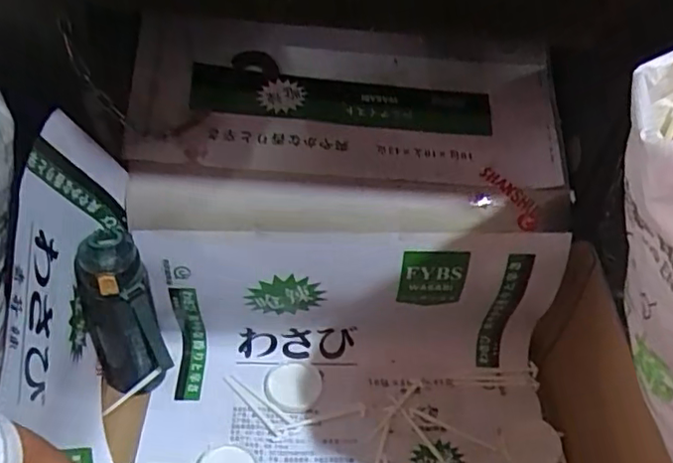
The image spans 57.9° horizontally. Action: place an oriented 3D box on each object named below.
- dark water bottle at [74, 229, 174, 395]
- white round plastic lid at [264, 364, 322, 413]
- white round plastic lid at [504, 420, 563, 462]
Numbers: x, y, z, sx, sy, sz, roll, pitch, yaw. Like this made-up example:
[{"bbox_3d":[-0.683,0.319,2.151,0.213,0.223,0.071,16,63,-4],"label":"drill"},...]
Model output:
[{"bbox_3d":[-0.270,0.114,0.777,0.079,0.243,0.093,-22,51,-27],"label":"dark water bottle"},{"bbox_3d":[-0.062,0.224,0.876,0.079,0.011,0.069,1,44,-7],"label":"white round plastic lid"},{"bbox_3d":[0.264,0.288,0.818,0.074,0.014,0.071,4,44,-4],"label":"white round plastic lid"}]

